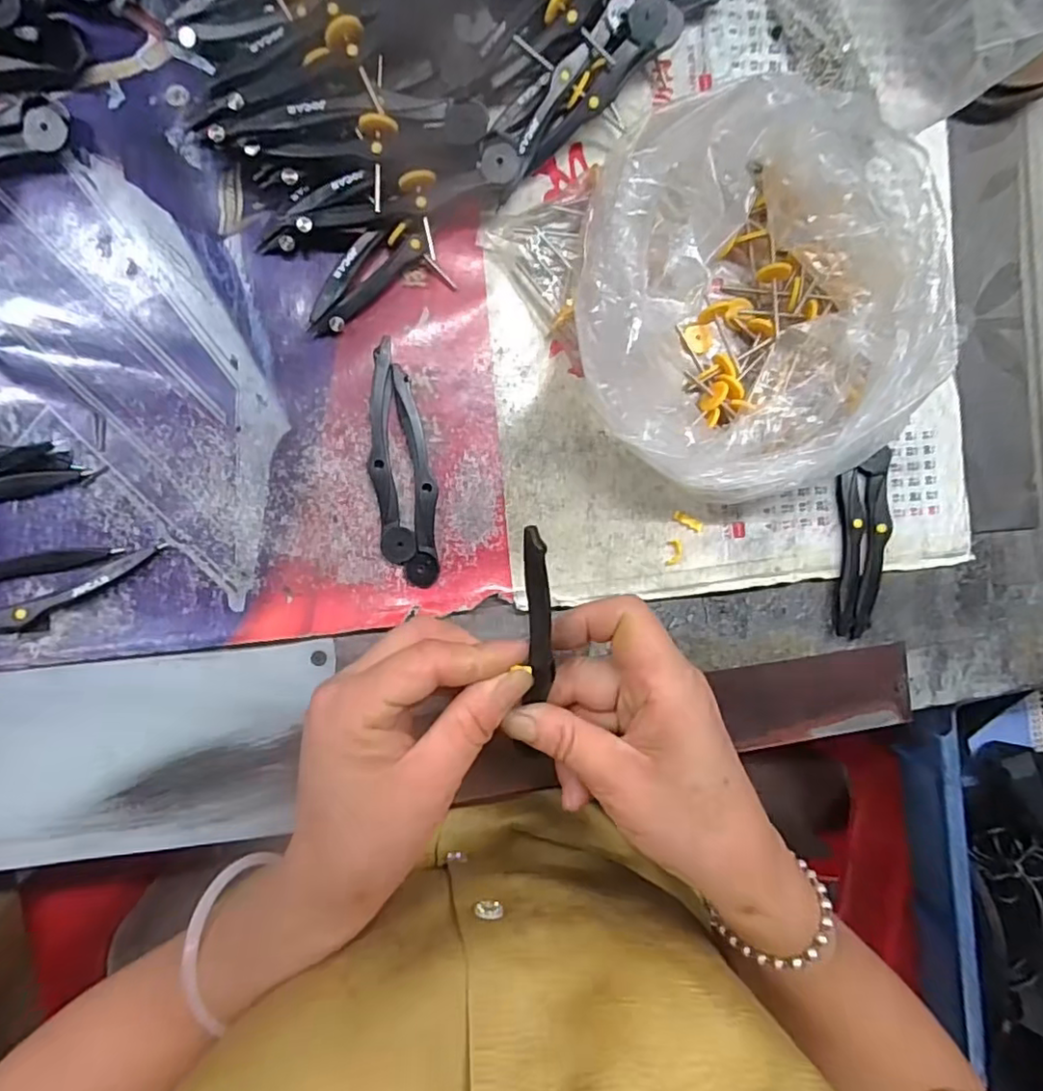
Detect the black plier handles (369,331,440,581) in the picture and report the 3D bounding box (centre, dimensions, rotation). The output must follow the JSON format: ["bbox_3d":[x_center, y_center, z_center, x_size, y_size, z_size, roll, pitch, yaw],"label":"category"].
[{"bbox_3d":[-0.062,-0.040,0.314,0.030,0.007,0.122,-9,94,-9],"label":"black plier handles"}]

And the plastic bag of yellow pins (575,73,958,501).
[{"bbox_3d":[0.110,-0.118,0.304,0.165,0.072,0.183,0,93,-9],"label":"plastic bag of yellow pins"}]

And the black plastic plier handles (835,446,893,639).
[{"bbox_3d":[0.198,0.000,0.354,0.029,0.008,0.106,3,92,-9],"label":"black plastic plier handles"}]

